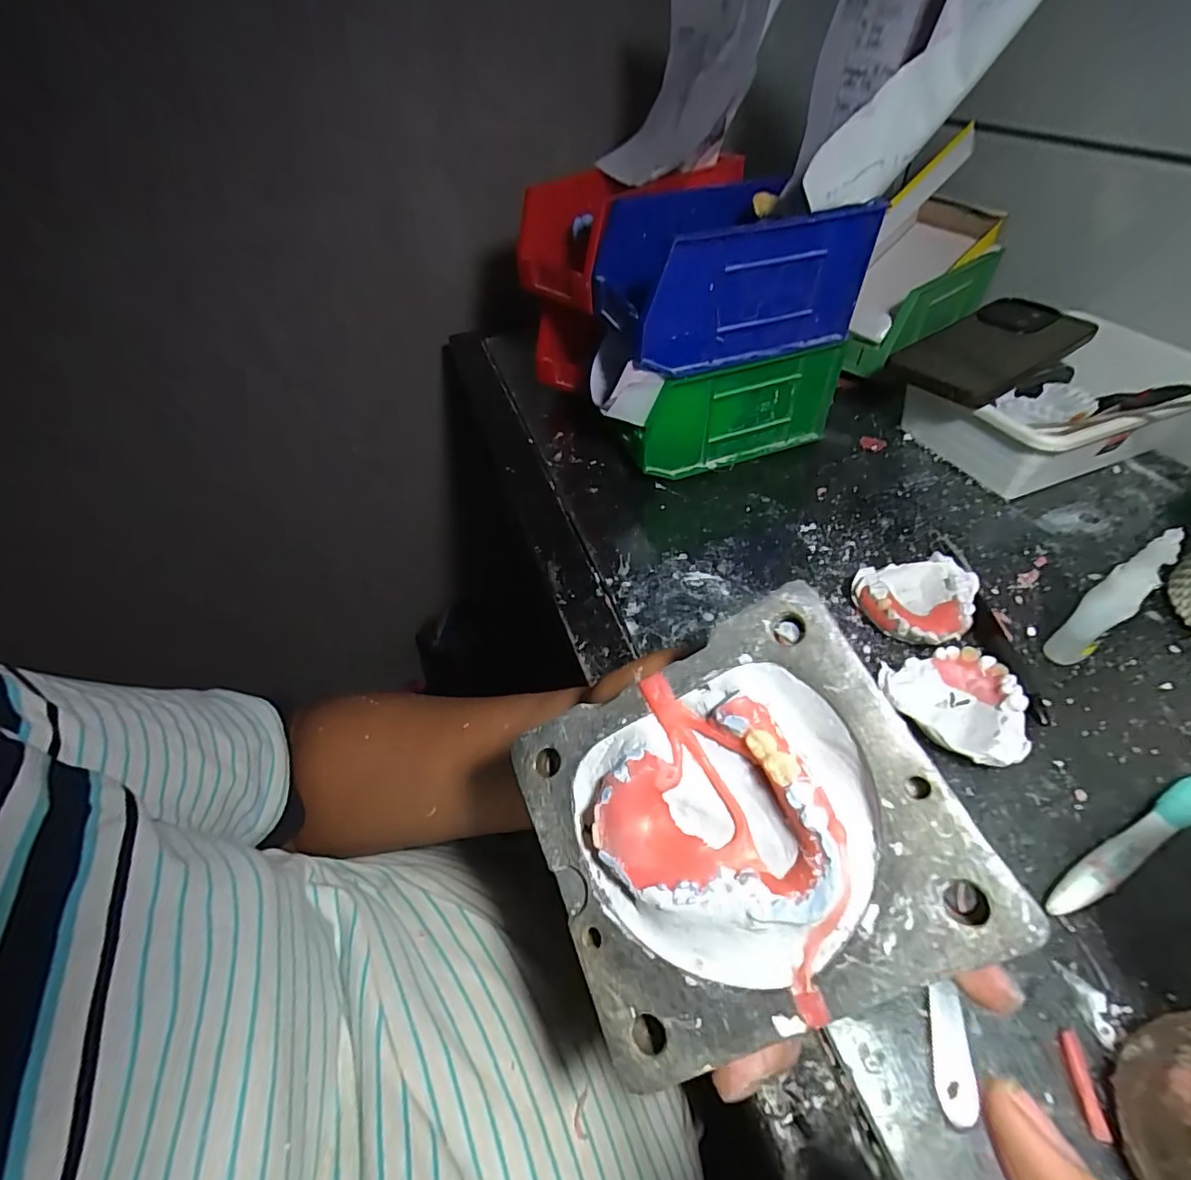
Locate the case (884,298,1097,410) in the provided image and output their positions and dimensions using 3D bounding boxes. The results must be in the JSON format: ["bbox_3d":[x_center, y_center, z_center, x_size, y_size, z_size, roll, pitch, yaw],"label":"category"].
[{"bbox_3d":[0.306,-0.186,0.417,0.162,0.016,0.080,-29,52,-18],"label":"case"}]

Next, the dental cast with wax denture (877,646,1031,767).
[{"bbox_3d":[0.191,0.059,0.283,0.049,0.027,0.065,-24,50,-15],"label":"dental cast with wax denture"}]

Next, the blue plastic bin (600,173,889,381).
[{"bbox_3d":[0.091,-0.224,0.388,0.168,0.086,0.101,-16,49,-8],"label":"blue plastic bin"}]

